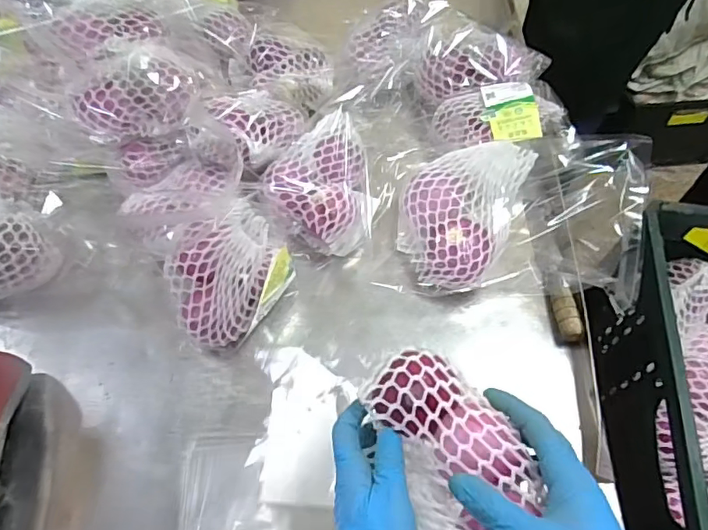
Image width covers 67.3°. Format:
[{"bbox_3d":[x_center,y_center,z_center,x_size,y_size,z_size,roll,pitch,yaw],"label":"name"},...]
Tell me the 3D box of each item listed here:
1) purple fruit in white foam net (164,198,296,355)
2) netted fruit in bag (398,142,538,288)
[{"bbox_3d":[-0.141,0.019,0.603,0.131,0.146,0.093,-34,64,-17],"label":"purple fruit in white foam net"},{"bbox_3d":[0.120,-0.057,0.643,0.135,0.124,0.163,19,62,12],"label":"netted fruit in bag"}]

